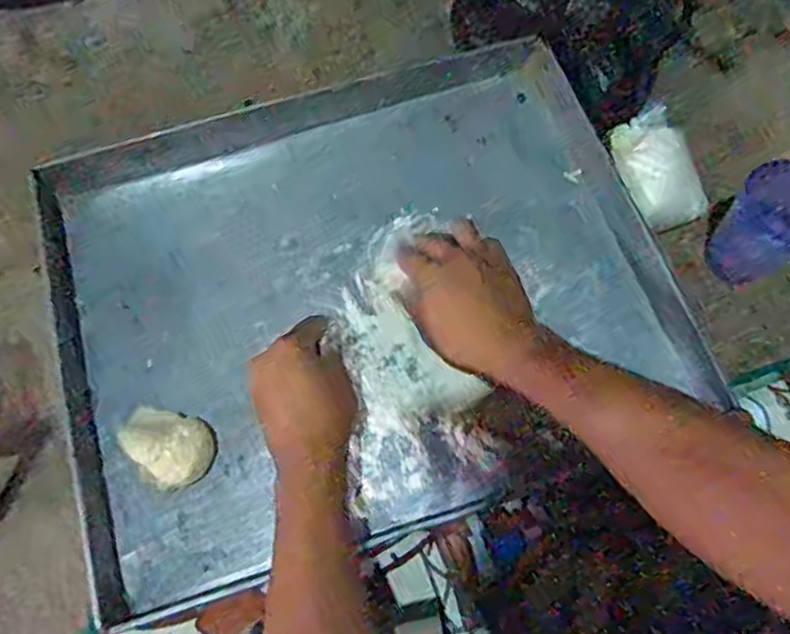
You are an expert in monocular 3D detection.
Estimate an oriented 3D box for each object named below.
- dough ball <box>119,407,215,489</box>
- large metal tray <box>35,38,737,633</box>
[{"bbox_3d":[-0.186,0.106,0.569,0.074,0.036,0.062,23,68,8],"label":"dough ball"},{"bbox_3d":[-0.037,-0.039,0.625,0.517,0.046,0.446,-18,69,-9],"label":"large metal tray"}]

